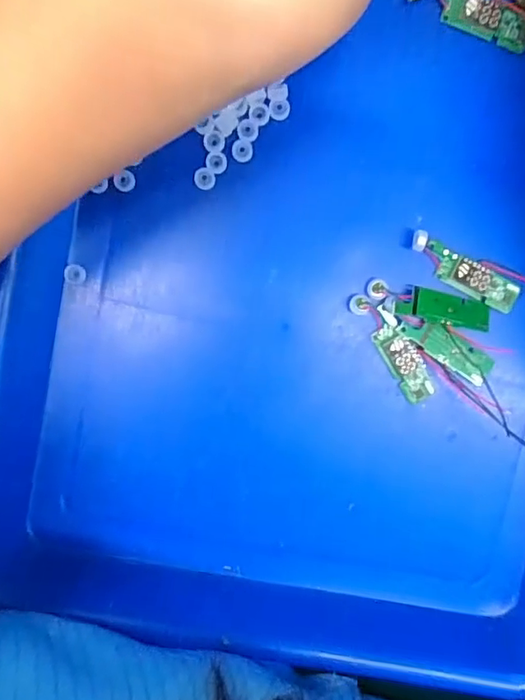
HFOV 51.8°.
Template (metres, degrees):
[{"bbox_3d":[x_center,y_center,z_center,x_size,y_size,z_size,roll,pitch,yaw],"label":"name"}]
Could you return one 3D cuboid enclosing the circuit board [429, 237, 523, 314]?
[{"bbox_3d":[0.083,-0.029,0.214,0.041,0.004,0.013,26,92,-6],"label":"circuit board"}]

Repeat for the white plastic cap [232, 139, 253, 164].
[{"bbox_3d":[-0.008,-0.075,0.204,0.008,0.004,0.008,0,94,-4],"label":"white plastic cap"}]

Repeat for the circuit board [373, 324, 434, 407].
[{"bbox_3d":[0.058,0.006,0.217,0.013,0.004,0.033,-29,96,-2],"label":"circuit board"}]

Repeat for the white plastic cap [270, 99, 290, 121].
[{"bbox_3d":[0.006,-0.090,0.202,0.008,0.004,0.007,4,94,-5],"label":"white plastic cap"}]

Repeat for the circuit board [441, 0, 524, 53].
[{"bbox_3d":[0.082,-0.125,0.201,0.041,0.004,0.015,16,93,-5],"label":"circuit board"}]

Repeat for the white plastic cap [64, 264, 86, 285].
[{"bbox_3d":[-0.072,-0.029,0.208,0.007,0.004,0.007,0,94,-4],"label":"white plastic cap"}]

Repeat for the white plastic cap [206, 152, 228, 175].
[{"bbox_3d":[-0.017,-0.071,0.204,0.008,0.004,0.008,0,94,-4],"label":"white plastic cap"}]

